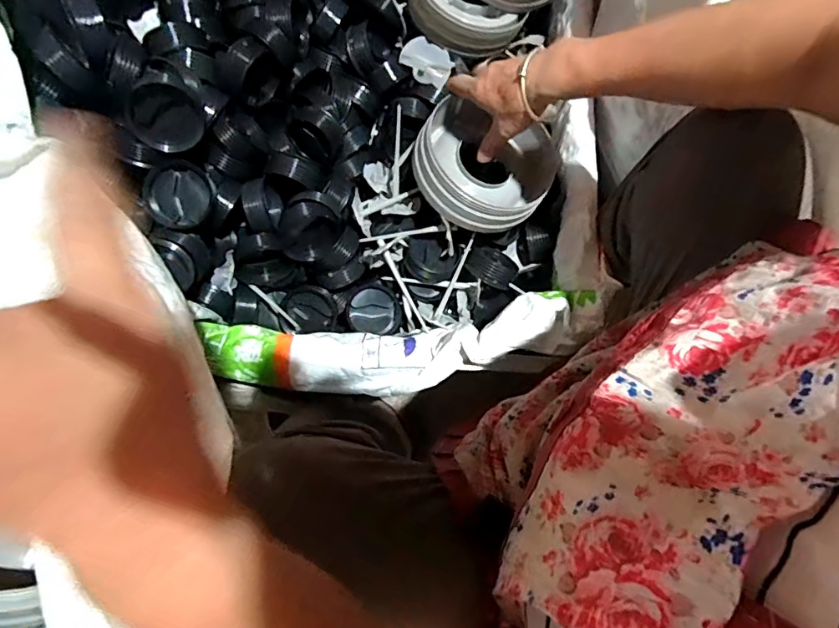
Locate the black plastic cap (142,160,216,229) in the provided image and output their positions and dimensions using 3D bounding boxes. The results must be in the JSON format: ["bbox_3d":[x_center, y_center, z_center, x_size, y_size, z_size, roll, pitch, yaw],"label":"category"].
[{"bbox_3d":[-0.257,-0.126,0.518,0.066,0.019,0.066,0,93,-8],"label":"black plastic cap"}]

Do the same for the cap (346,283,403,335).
[{"bbox_3d":[-0.058,-0.005,0.631,0.067,0.025,0.067,-2,97,-15],"label":"cap"}]

